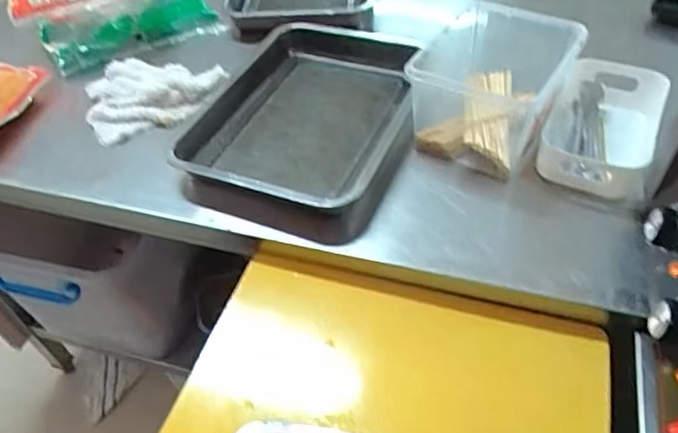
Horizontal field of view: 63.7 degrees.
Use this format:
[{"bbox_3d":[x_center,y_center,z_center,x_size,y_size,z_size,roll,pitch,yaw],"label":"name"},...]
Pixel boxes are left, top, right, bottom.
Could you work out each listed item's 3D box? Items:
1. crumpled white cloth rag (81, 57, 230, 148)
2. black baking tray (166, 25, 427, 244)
[{"bbox_3d":[-0.277,-0.193,0.826,0.209,0.035,0.159,-24,50,-15],"label":"crumpled white cloth rag"},{"bbox_3d":[-0.043,-0.142,0.750,0.281,0.048,0.379,15,51,18],"label":"black baking tray"}]

